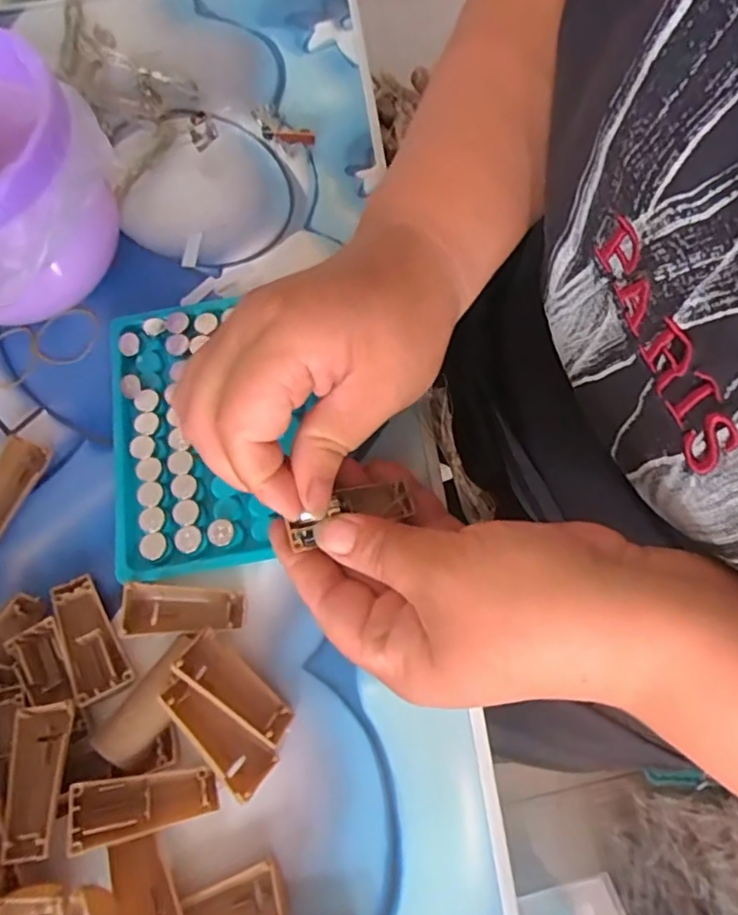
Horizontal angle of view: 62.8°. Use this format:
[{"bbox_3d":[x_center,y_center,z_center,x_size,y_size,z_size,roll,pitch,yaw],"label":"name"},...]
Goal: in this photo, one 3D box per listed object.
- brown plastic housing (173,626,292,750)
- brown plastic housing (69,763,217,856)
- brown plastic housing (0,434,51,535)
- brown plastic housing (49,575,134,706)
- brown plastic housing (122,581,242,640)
[{"bbox_3d":[-0.051,0.090,0.237,0.050,0.011,0.018,35,75,13],"label":"brown plastic housing"},{"bbox_3d":[-0.080,0.124,0.217,0.049,0.006,0.020,-2,69,-21],"label":"brown plastic housing"},{"bbox_3d":[-0.162,0.015,0.272,0.016,0.009,0.050,17,71,7],"label":"brown plastic housing"},{"bbox_3d":[-0.114,0.072,0.244,0.021,0.007,0.050,-27,72,-8],"label":"brown plastic housing"},{"bbox_3d":[-0.077,0.062,0.251,0.048,0.011,0.021,-5,70,0],"label":"brown plastic housing"}]

